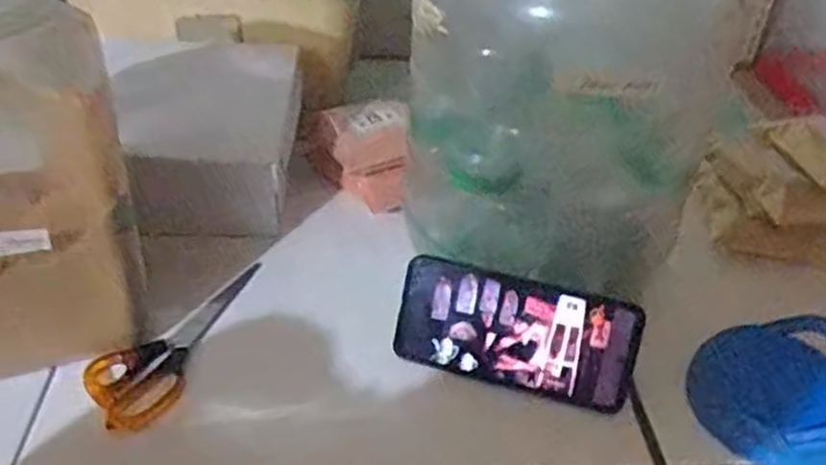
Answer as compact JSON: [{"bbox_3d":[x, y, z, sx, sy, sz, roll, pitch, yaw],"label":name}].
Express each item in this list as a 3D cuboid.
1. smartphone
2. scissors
[{"bbox_3d":[0.070,0.070,0.510,0.165,0.079,0.009,13,10,13],"label":"smartphone"},{"bbox_3d":[-0.161,0.076,0.528,0.065,0.008,0.160,23,42,26],"label":"scissors"}]

